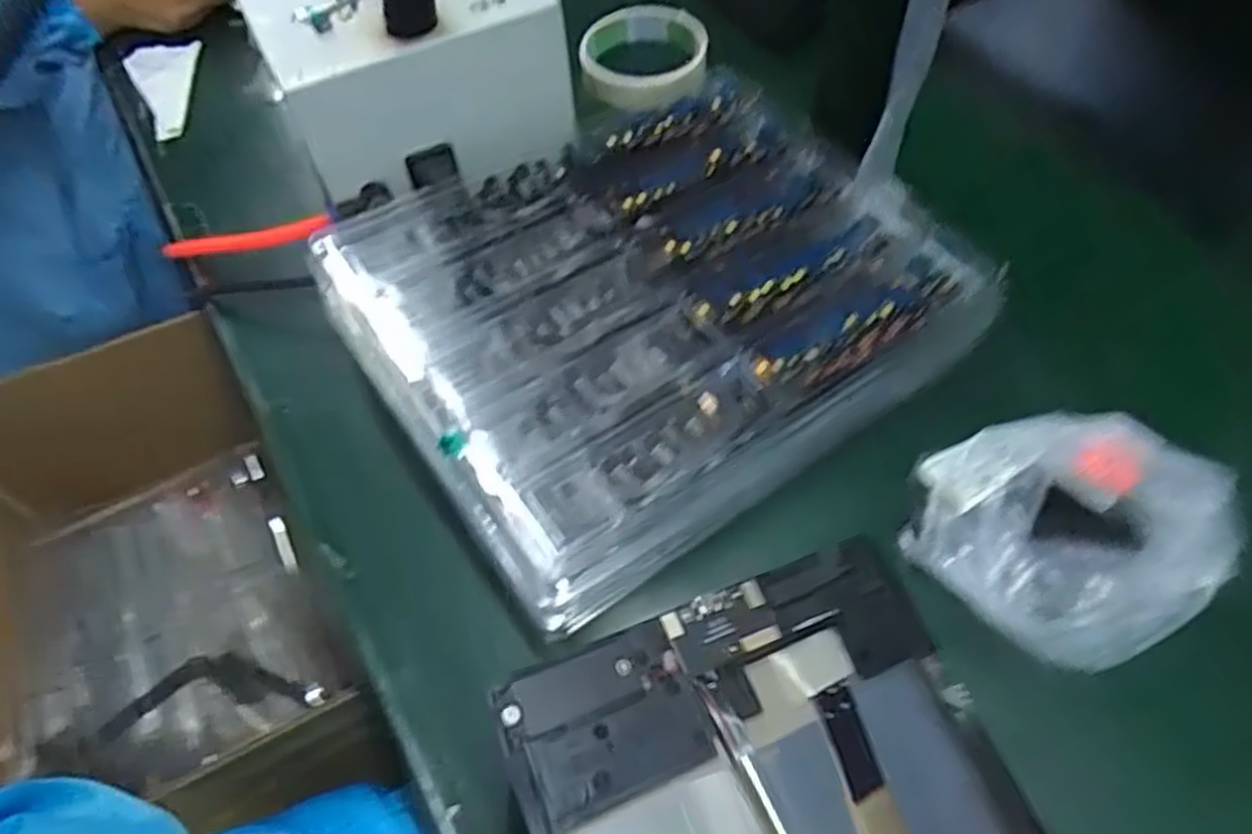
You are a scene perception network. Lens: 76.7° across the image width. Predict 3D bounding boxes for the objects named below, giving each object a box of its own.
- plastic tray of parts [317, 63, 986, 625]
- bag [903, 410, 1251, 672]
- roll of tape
[{"bbox_3d":[0.016,-0.063,0.392,0.272,0.019,0.227,-30,61,-17],"label":"plastic tray of parts"},{"bbox_3d":[0.179,0.047,0.331,0.109,0.059,0.107,-34,62,-19],"label":"bag"},{"bbox_3d":[0.012,-0.251,0.561,0.086,0.031,0.094,2,57,3],"label":"roll of tape"}]

